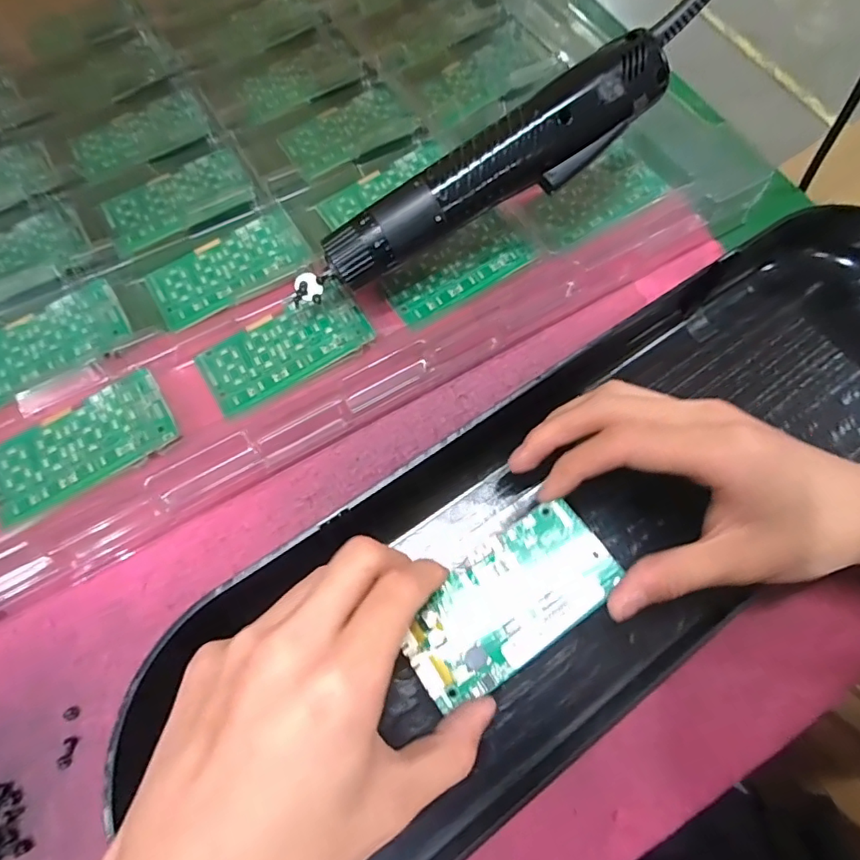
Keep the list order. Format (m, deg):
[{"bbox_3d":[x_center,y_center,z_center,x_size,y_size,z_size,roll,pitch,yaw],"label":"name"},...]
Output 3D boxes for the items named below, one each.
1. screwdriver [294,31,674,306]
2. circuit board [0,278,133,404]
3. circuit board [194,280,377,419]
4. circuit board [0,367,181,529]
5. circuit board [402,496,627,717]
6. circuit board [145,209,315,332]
[{"bbox_3d":[0.026,-0.128,0.281,0.220,0.031,0.034,-31,71,4],"label":"screwdriver"},{"bbox_3d":[-0.217,-0.048,0.300,0.092,0.005,0.047,-28,72,-13],"label":"circuit board"},{"bbox_3d":[-0.081,-0.048,0.305,0.093,0.008,0.046,-28,72,-13],"label":"circuit board"},{"bbox_3d":[-0.181,0.008,0.279,0.093,0.004,0.047,-29,71,-7],"label":"circuit board"},{"bbox_3d":[0.033,0.072,0.230,0.094,0.010,0.048,-33,73,-14],"label":"circuit board"},{"bbox_3d":[-0.122,-0.098,0.327,0.093,0.004,0.047,-29,73,-8],"label":"circuit board"}]

